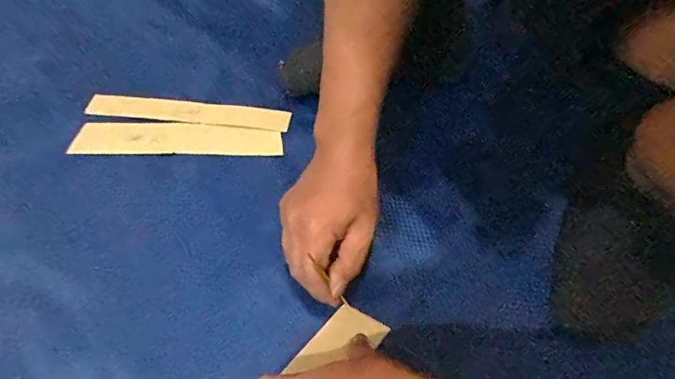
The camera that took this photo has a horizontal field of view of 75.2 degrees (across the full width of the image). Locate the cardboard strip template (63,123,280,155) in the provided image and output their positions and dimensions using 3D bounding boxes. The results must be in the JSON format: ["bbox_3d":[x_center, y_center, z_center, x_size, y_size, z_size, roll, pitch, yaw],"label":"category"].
[{"bbox_3d":[-0.185,-0.060,0.511,0.238,0.005,0.041,1,62,-1],"label":"cardboard strip template"}]

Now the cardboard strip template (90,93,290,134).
[{"bbox_3d":[-0.181,-0.095,0.527,0.245,0.005,0.032,5,57,4],"label":"cardboard strip template"}]

